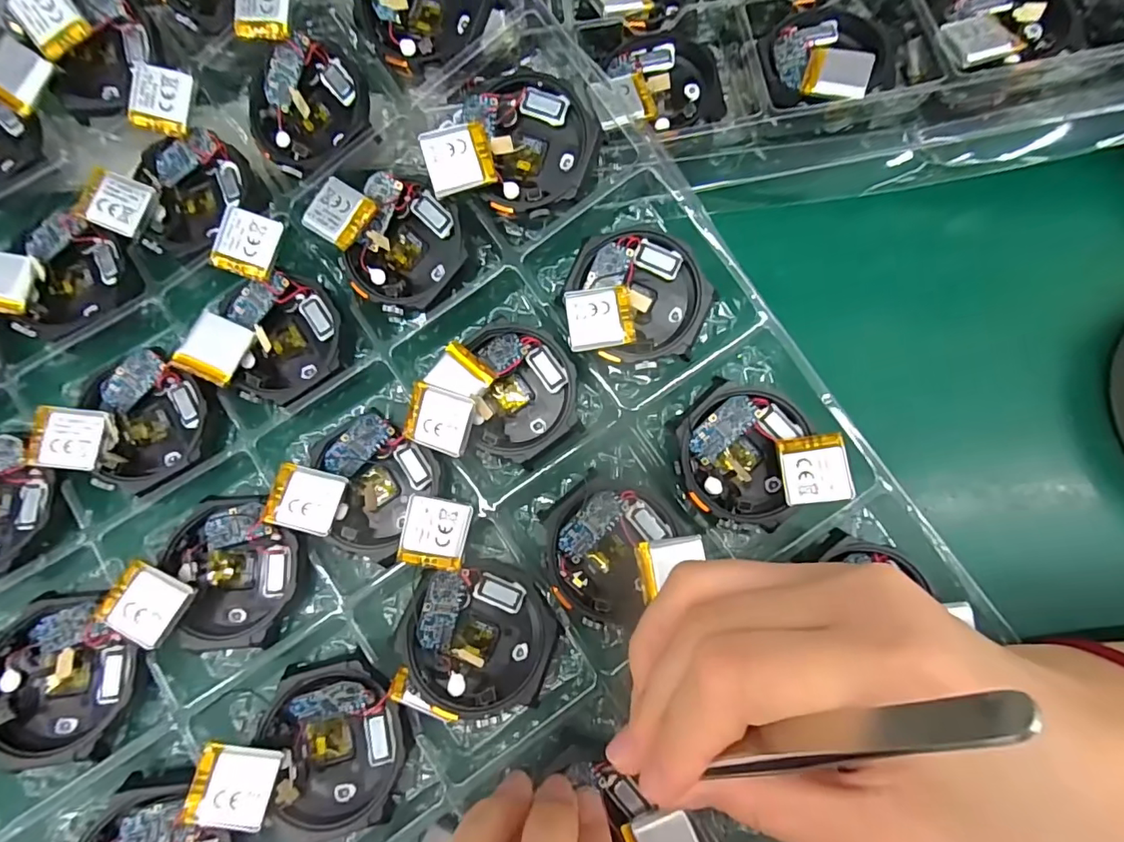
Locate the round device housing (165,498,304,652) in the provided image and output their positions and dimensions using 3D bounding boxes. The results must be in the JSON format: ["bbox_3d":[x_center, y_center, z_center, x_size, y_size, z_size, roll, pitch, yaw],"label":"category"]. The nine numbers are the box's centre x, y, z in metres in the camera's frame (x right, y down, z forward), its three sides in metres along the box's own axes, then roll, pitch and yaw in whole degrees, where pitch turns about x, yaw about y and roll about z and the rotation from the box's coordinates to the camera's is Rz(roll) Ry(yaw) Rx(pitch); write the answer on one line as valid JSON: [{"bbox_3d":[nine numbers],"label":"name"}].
[{"bbox_3d":[-0.115,0.052,0.179,0.046,0.014,0.051,-9,76,-4],"label":"round device housing"}]

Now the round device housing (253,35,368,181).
[{"bbox_3d":[-0.101,-0.124,0.201,0.046,0.008,0.046,0,99,3],"label":"round device housing"}]

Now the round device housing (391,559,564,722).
[{"bbox_3d":[-0.028,0.073,0.173,0.050,0.009,0.045,17,75,3],"label":"round device housing"}]

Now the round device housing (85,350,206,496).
[{"bbox_3d":[-0.154,0.000,0.190,0.039,0.010,0.047,-16,76,-6],"label":"round device housing"}]

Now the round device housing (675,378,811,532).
[{"bbox_3d":[0.063,0.011,0.186,0.043,0.015,0.048,17,75,3],"label":"round device housing"}]

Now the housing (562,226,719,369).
[{"bbox_3d":[0.028,-0.045,0.187,0.050,0.014,0.048,0,75,-2],"label":"housing"}]

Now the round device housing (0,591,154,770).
[{"bbox_3d":[-0.165,0.085,0.171,0.048,0.015,0.050,0,75,-2],"label":"round device housing"}]

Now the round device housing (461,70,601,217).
[{"bbox_3d":[-0.010,-0.103,0.188,0.045,0.013,0.050,-15,94,8],"label":"round device housing"}]

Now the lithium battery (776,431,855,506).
[{"bbox_3d":[0.087,0.017,0.176,0.021,0.004,0.023,-9,80,14],"label":"lithium battery"}]

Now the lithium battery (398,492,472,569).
[{"bbox_3d":[-0.042,0.037,0.171,0.021,0.004,0.022,10,85,-7],"label":"lithium battery"}]

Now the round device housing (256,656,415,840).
[{"bbox_3d":[-0.074,0.107,0.170,0.046,0.015,0.051,-14,76,-6],"label":"round device housing"}]

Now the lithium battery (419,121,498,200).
[{"bbox_3d":[-0.037,-0.093,0.182,0.023,0.004,0.021,-17,103,-5],"label":"lithium battery"}]

